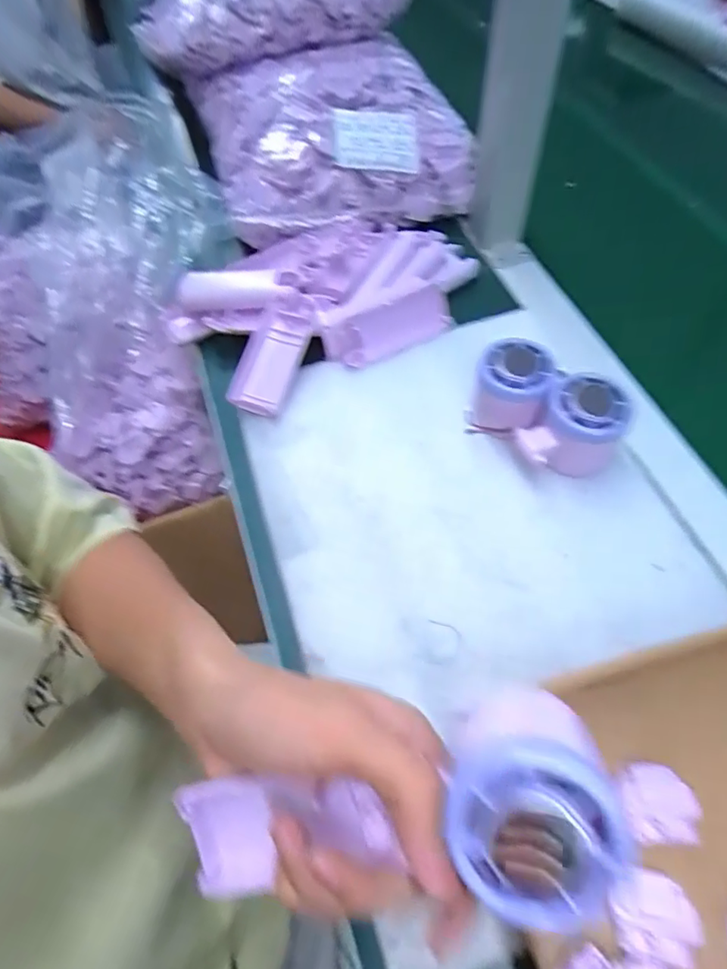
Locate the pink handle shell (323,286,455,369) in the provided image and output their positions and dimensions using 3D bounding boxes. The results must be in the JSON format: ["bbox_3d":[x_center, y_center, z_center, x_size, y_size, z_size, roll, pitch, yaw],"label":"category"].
[{"bbox_3d":[0.023,-0.138,0.475,0.109,0.043,0.022,-27,24,-15],"label":"pink handle shell"}]

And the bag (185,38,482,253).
[{"bbox_3d":[-0.034,-0.364,0.571,0.248,0.082,0.228,-17,59,-6],"label":"bag"}]

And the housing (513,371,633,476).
[{"bbox_3d":[0.150,-0.037,0.389,0.056,0.060,0.057,-2,58,3],"label":"housing"}]

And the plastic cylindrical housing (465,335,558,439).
[{"bbox_3d":[0.108,-0.067,0.410,0.055,0.050,0.068,16,61,14],"label":"plastic cylindrical housing"}]

